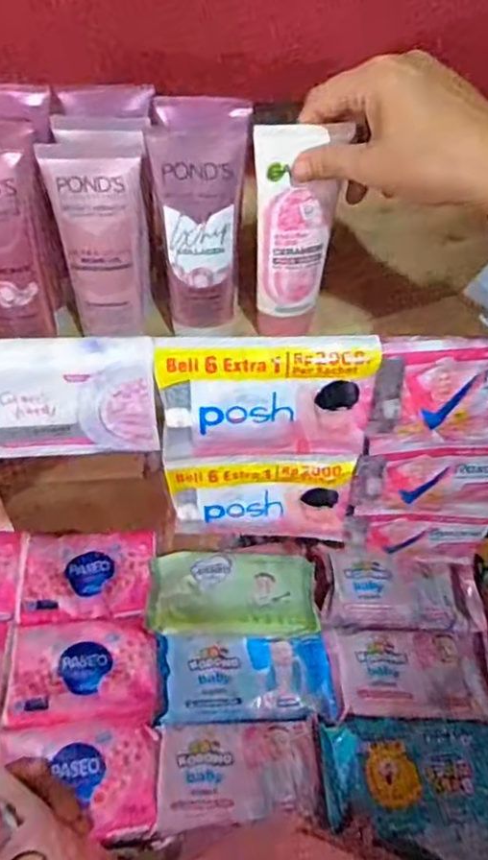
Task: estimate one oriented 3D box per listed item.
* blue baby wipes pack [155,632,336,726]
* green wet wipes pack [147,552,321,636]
[{"bbox_3d":[0.002,0.262,0.672,0.181,0.028,0.088,-1,50,-4],"label":"blue baby wipes pack"},{"bbox_3d":[-0.011,0.178,0.703,0.186,0.036,0.094,5,50,1],"label":"green wet wipes pack"}]

